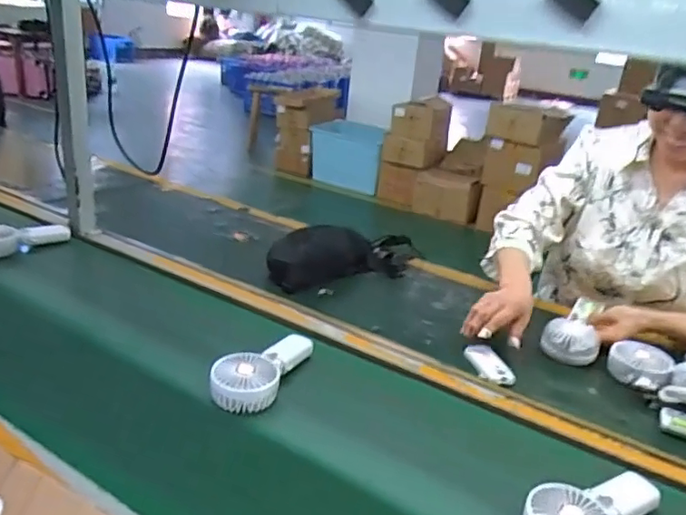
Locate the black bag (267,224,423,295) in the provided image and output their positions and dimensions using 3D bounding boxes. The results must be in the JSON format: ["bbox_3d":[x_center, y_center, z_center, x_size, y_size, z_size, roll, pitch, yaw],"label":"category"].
[{"bbox_3d":[0.012,-0.006,1.172,0.359,0.088,0.135,-11,27,-32],"label":"black bag"}]

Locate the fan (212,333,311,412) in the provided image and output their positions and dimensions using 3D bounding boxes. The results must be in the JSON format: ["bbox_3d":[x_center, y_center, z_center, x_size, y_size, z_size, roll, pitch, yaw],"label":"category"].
[{"bbox_3d":[-0.111,0.153,0.791,0.084,0.051,0.172,12,24,19],"label":"fan"}]

